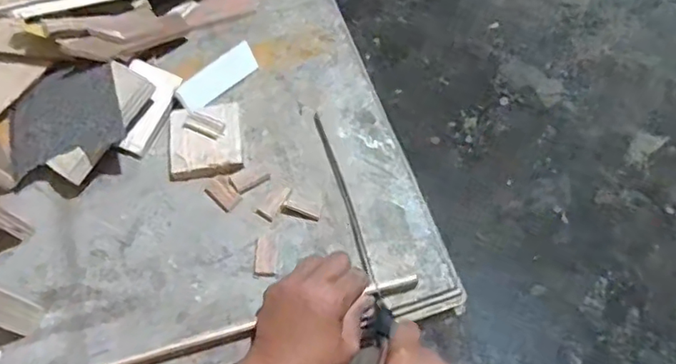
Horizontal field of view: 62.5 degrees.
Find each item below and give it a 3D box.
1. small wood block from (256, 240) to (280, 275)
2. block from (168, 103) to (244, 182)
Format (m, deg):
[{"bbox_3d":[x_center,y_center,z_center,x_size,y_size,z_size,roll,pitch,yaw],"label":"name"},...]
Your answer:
[{"bbox_3d":[-0.067,0.071,0.525,0.022,0.004,0.036,1,62,2],"label":"small wood block"},{"bbox_3d":[-0.137,-0.044,0.576,0.075,0.019,0.082,-7,62,-2],"label":"block"}]

